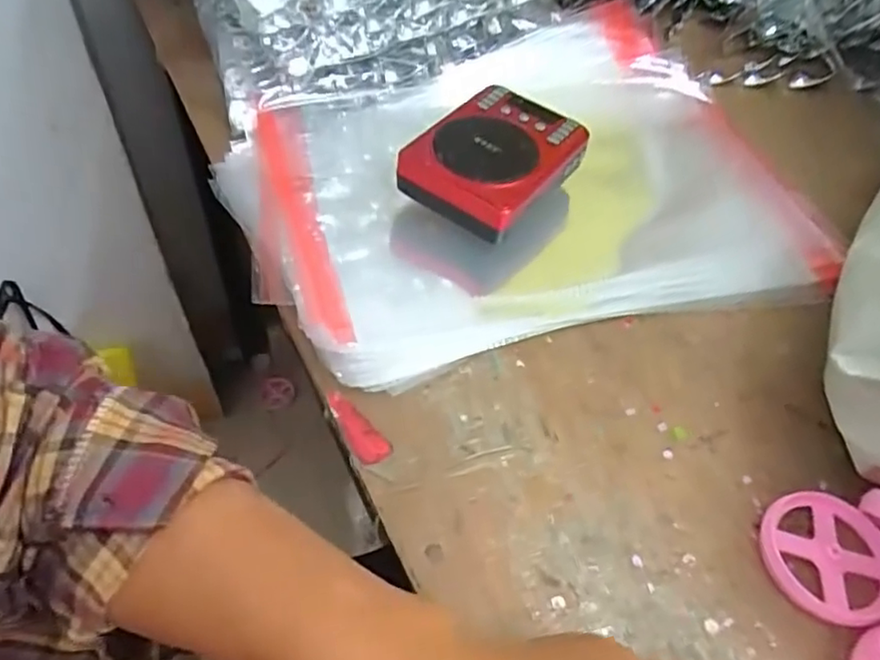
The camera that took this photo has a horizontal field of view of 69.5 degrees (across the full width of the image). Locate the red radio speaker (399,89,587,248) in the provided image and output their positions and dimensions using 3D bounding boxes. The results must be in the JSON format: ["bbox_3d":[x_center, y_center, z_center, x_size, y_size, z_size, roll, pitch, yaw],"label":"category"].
[{"bbox_3d":[0.037,-0.118,0.440,0.088,0.038,0.117,32,56,20],"label":"red radio speaker"}]

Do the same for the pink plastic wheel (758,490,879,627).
[{"bbox_3d":[0.195,0.113,0.320,0.063,0.011,0.062,2,51,-2],"label":"pink plastic wheel"}]

